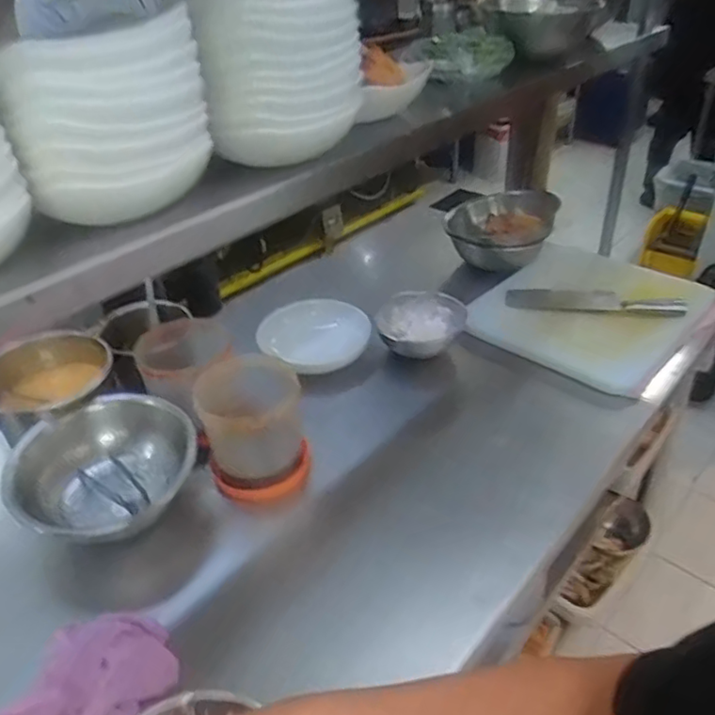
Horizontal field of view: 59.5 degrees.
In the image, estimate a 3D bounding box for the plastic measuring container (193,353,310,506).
[{"bbox_3d":[-0.145,0.100,0.898,0.128,0.165,0.154,-7,36,-3],"label":"plastic measuring container"}]

